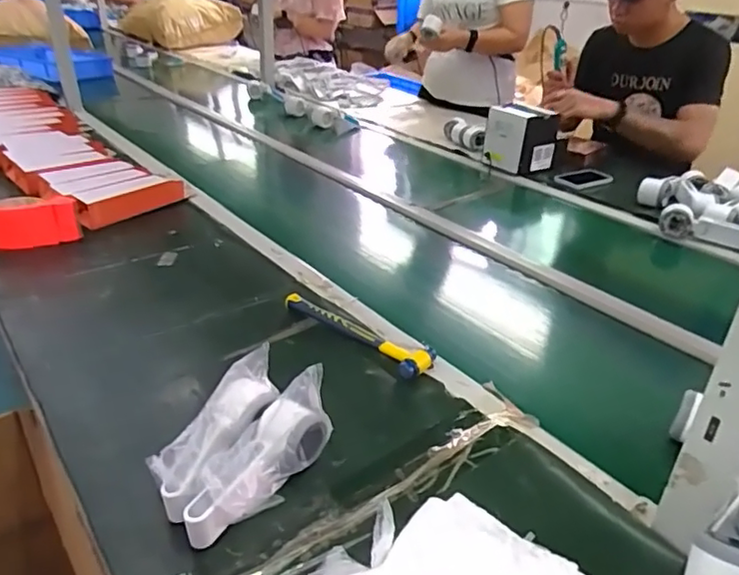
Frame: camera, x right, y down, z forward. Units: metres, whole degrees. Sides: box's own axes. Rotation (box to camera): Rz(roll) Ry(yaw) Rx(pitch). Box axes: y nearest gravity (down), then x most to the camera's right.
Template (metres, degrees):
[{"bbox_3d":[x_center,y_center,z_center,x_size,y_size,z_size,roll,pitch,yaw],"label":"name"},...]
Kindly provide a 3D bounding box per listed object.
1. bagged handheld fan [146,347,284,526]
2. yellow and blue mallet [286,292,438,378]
[{"bbox_3d":[-0.150,0.137,0.576,0.053,0.051,0.179,14,45,20],"label":"bagged handheld fan"},{"bbox_3d":[-0.023,0.059,0.796,0.239,0.022,0.052,24,36,32],"label":"yellow and blue mallet"}]

